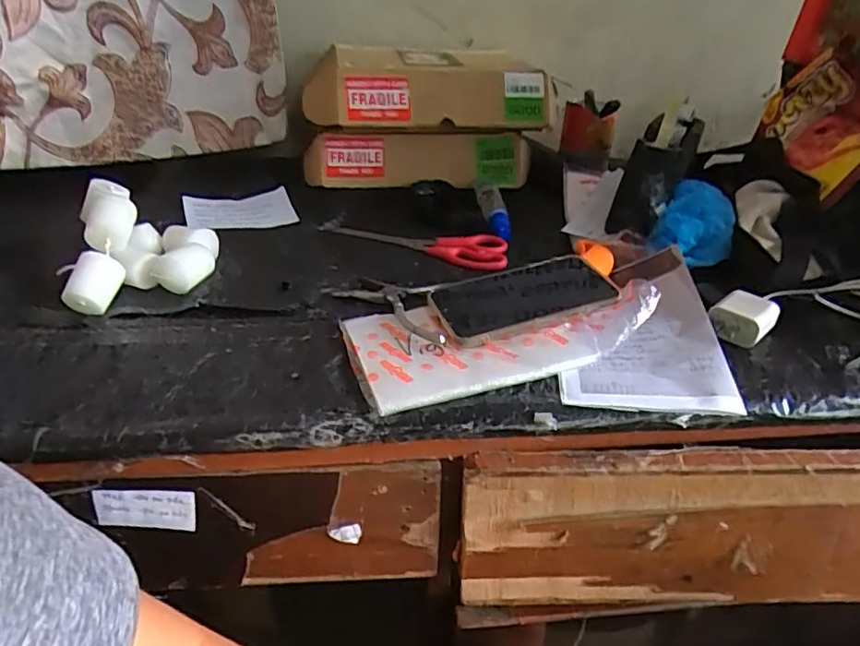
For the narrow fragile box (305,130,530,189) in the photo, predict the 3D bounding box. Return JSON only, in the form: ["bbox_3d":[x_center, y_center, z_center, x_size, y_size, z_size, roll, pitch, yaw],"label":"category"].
[{"bbox_3d":[-0.016,-0.225,0.772,0.295,0.077,0.072,-4,33,-8],"label":"narrow fragile box"}]

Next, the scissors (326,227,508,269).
[{"bbox_3d":[-0.012,-0.093,0.624,0.206,0.011,0.059,15,35,21],"label":"scissors"}]

